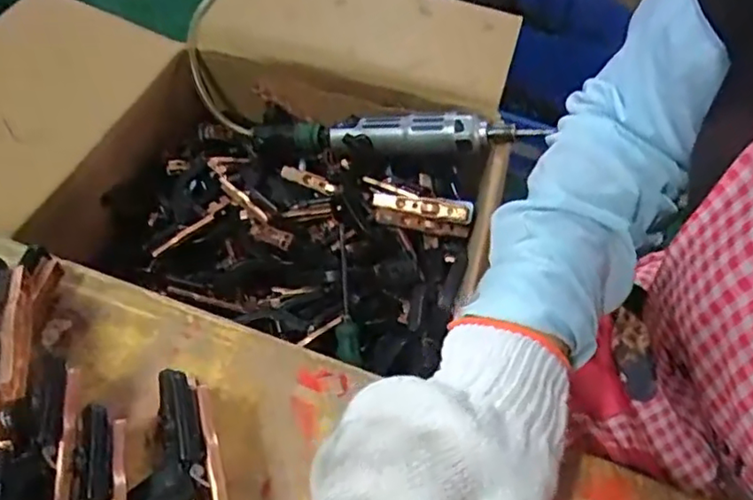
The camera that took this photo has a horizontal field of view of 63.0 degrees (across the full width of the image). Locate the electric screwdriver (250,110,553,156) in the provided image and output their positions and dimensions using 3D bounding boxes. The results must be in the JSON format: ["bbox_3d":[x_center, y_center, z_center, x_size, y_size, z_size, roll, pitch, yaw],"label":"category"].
[{"bbox_3d":[0.010,-0.111,0.606,0.289,0.042,0.039,2,49,17],"label":"electric screwdriver"}]

